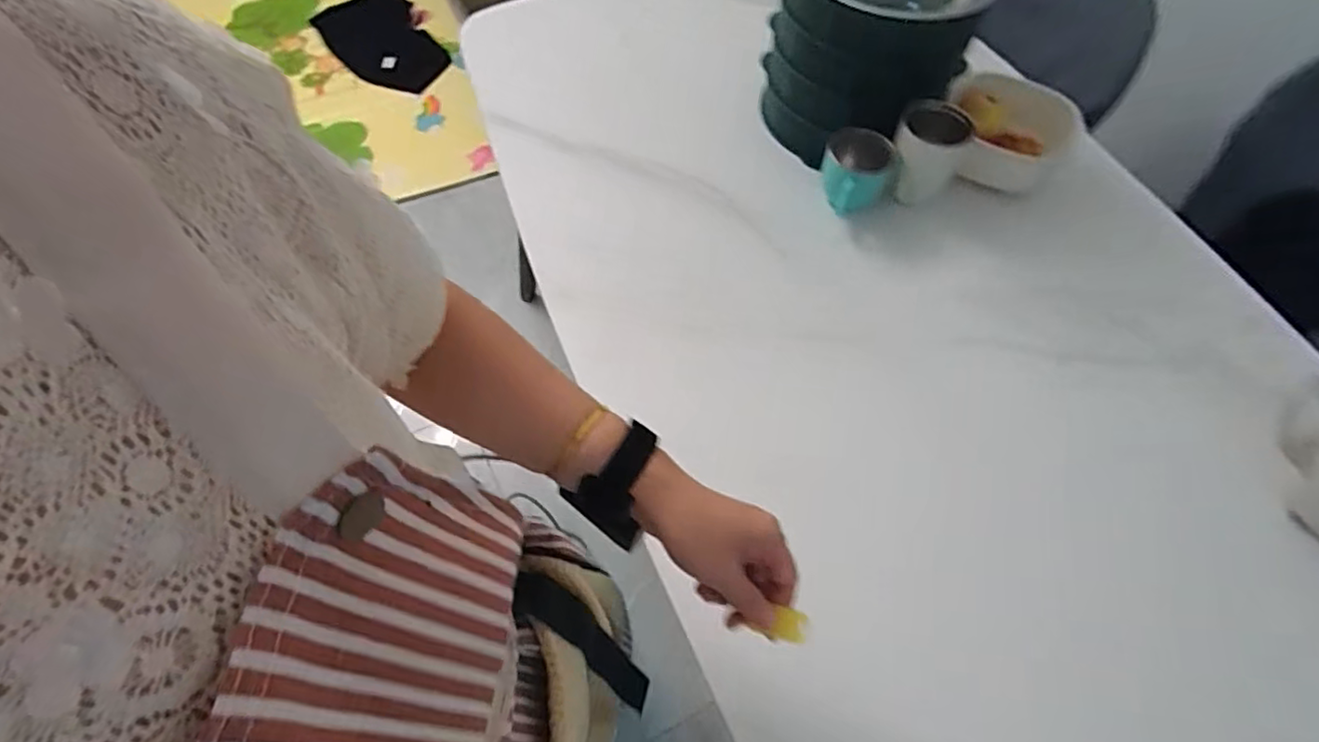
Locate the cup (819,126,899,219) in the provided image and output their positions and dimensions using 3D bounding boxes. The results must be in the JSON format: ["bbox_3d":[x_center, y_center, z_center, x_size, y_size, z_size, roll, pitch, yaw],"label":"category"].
[{"bbox_3d":[0.231,-0.225,0.753,0.086,0.089,0.094,1,61,-2],"label":"cup"}]

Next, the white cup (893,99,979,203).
[{"bbox_3d":[0.316,-0.258,0.754,0.084,0.112,0.069,25,63,11],"label":"white cup"}]

